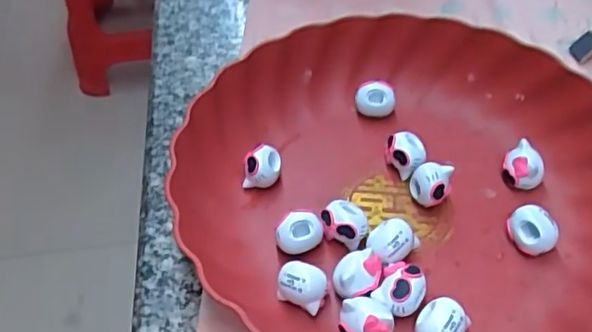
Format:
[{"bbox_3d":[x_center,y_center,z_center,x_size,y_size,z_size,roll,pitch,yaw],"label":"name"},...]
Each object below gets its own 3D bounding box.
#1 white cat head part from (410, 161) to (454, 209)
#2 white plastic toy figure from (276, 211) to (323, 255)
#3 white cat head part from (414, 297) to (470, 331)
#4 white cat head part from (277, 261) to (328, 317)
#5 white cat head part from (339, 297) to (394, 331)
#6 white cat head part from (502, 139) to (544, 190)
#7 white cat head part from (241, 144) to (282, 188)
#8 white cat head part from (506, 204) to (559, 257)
[{"bbox_3d":[0.077,0.014,0.343,0.022,0.028,0.018,8,49,11],"label":"white cat head part"},{"bbox_3d":[0.002,0.039,0.326,0.025,0.023,0.016,-5,48,0],"label":"white plastic toy figure"},{"bbox_3d":[0.070,0.078,0.289,0.022,0.020,0.023,-2,48,3],"label":"white cat head part"},{"bbox_3d":[0.004,0.062,0.304,0.023,0.021,0.018,24,54,23],"label":"white cat head part"},{"bbox_3d":[0.035,0.077,0.291,0.026,0.021,0.023,15,51,17],"label":"white cat head part"},{"bbox_3d":[0.135,0.002,0.354,0.022,0.021,0.021,19,53,20],"label":"white cat head part"},{"bbox_3d":[-0.021,0.002,0.358,0.022,0.026,0.020,-3,48,2],"label":"white cat head part"},{"bbox_3d":[0.128,0.035,0.324,0.018,0.021,0.025,-29,53,-20],"label":"white cat head part"}]

